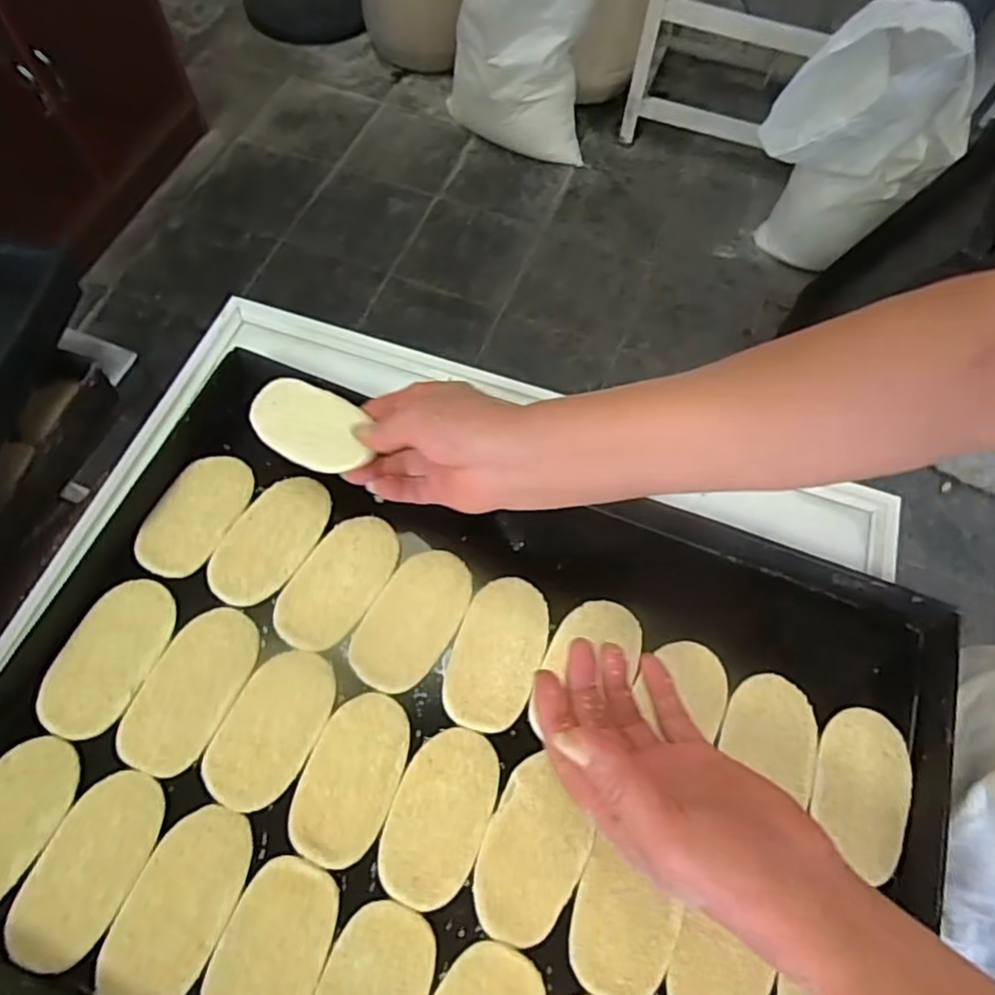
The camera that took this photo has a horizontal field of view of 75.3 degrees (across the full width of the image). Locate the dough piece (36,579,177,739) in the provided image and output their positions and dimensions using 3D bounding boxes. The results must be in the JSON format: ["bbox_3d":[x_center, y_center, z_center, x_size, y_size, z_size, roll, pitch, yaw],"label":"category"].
[{"bbox_3d":[-0.267,0.109,0.444,0.059,0.006,0.108,22,66,7],"label":"dough piece"}]

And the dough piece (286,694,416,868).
[{"bbox_3d":[-0.095,0.180,0.419,0.059,0.004,0.102,18,66,5],"label":"dough piece"}]

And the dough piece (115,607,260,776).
[{"bbox_3d":[-0.209,0.130,0.440,0.060,0.006,0.111,22,66,7],"label":"dough piece"}]

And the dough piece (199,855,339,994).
[{"bbox_3d":[-0.133,0.269,0.376,0.061,0.005,0.102,18,66,6],"label":"dough piece"}]

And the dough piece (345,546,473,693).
[{"bbox_3d":[-0.060,0.086,0.460,0.060,0.004,0.105,26,67,9],"label":"dough piece"}]

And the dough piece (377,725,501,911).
[{"bbox_3d":[-0.037,0.202,0.412,0.060,0.004,0.102,20,66,7],"label":"dough piece"}]

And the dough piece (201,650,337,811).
[{"bbox_3d":[-0.150,0.153,0.431,0.059,0.005,0.102,23,66,8],"label":"dough piece"}]

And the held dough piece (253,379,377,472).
[{"bbox_3d":[-0.134,-0.054,0.472,0.104,0.012,0.061,20,66,17],"label":"held dough piece"}]

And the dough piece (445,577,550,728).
[{"bbox_3d":[0.000,0.108,0.453,0.059,0.006,0.105,18,66,6],"label":"dough piece"}]

